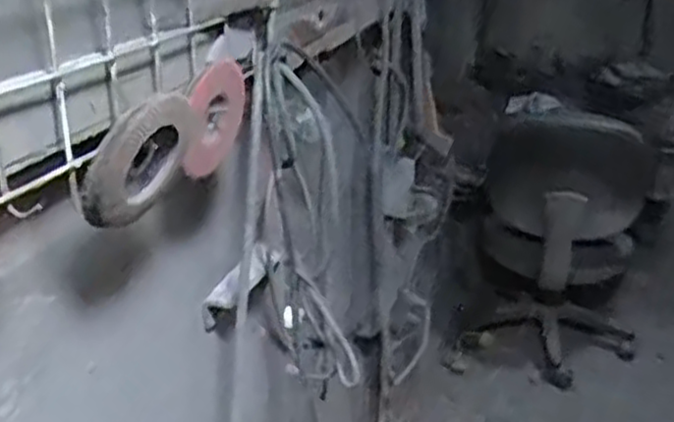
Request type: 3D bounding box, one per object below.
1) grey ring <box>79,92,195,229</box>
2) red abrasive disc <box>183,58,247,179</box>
[{"bbox_3d":[-0.124,-0.031,0.503,0.013,0.087,0.099,28,67,19],"label":"grey ring"},{"bbox_3d":[-0.096,-0.067,0.612,0.011,0.081,0.092,14,59,20],"label":"red abrasive disc"}]

